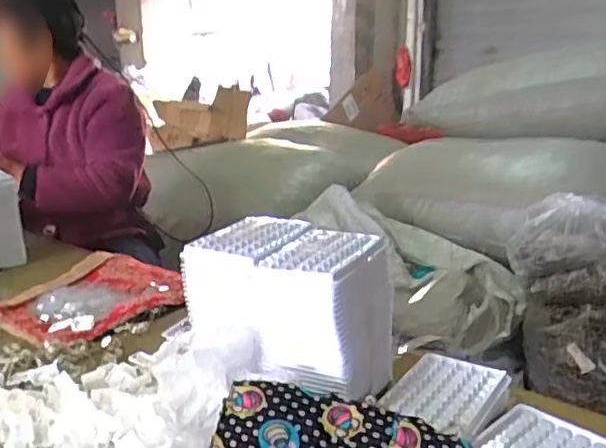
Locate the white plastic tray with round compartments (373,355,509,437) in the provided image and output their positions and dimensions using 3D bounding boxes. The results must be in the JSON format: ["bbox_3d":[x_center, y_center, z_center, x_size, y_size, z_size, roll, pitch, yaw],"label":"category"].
[{"bbox_3d":[0.137,0.165,0.584,0.089,0.024,0.115,11,18,37],"label":"white plastic tray with round compartments"}]

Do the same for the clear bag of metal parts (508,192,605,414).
[{"bbox_3d":[0.769,0.208,1.638,0.386,0.518,0.397,7,16,28],"label":"clear bag of metal parts"}]

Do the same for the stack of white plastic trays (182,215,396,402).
[{"bbox_3d":[-0.013,0.071,0.610,0.189,0.109,0.148,11,18,37],"label":"stack of white plastic trays"}]

